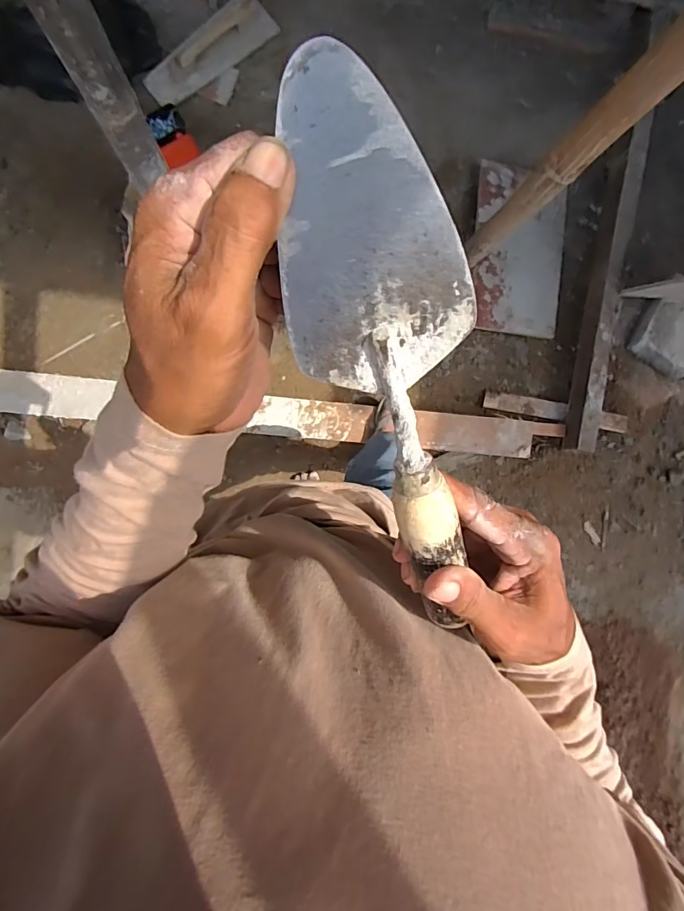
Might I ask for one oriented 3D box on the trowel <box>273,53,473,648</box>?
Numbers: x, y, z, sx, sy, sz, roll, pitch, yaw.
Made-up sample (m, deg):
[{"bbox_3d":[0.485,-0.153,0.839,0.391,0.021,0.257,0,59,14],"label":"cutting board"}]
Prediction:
[{"bbox_3d":[0.025,-0.041,0.217,0.078,0.044,0.232,-18,116,-4],"label":"trowel"}]

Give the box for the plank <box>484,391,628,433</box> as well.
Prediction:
[{"bbox_3d":[0.669,-0.135,1.379,0.456,0.022,0.054,10,90,-5],"label":"plank"}]

